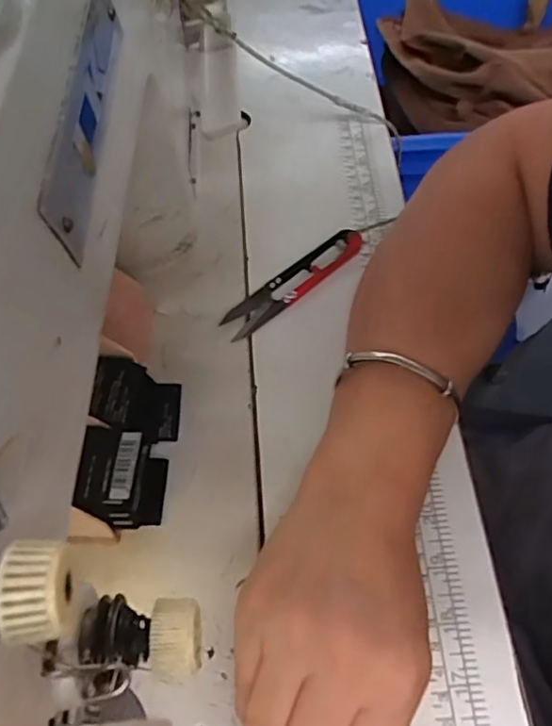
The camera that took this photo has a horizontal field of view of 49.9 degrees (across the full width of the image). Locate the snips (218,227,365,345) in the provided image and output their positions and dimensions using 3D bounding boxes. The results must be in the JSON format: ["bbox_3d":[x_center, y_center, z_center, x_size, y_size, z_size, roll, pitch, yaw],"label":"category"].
[{"bbox_3d":[0.012,-0.052,0.373,0.106,0.010,0.024,-37,66,-18],"label":"snips"}]

